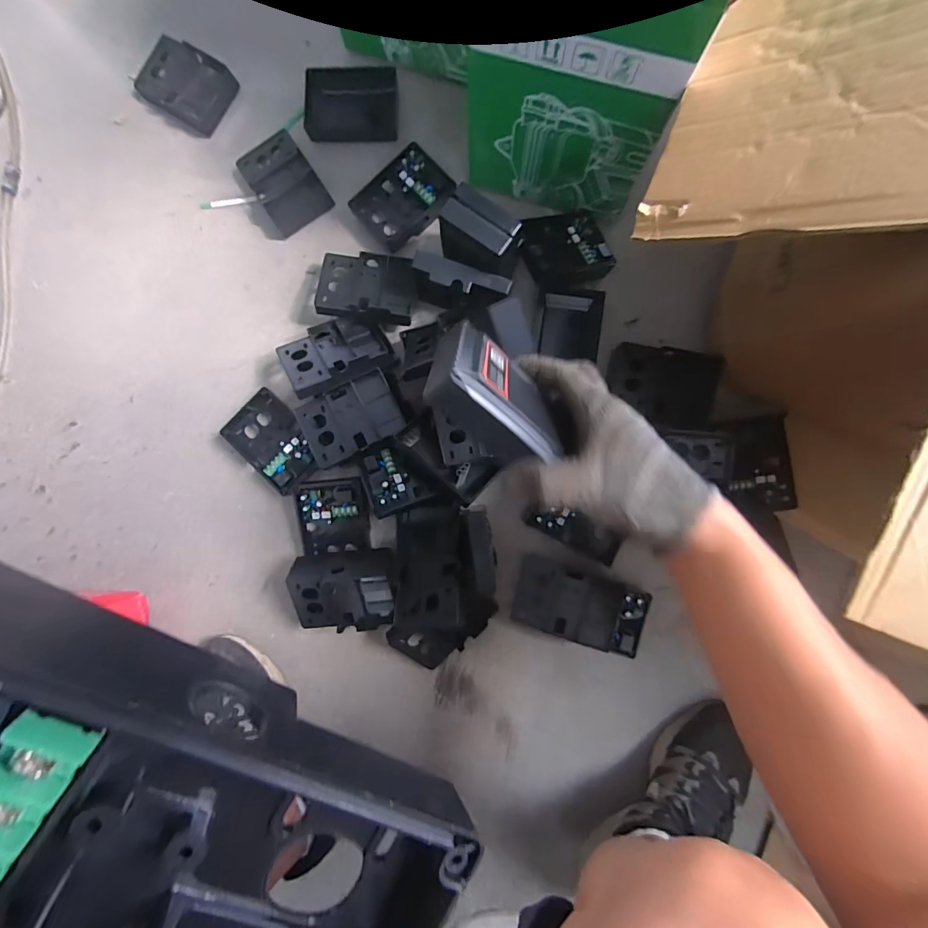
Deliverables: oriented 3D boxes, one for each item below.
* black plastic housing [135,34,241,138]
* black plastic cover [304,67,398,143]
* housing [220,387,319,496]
[{"bbox_3d":[-0.384,-0.527,0.604,0.121,0.021,0.092,31,89,1],"label":"black plastic housing"},{"bbox_3d":[-0.153,-0.497,0.592,0.123,0.027,0.096,0,89,0],"label":"black plastic cover"},{"bbox_3d":[-0.249,-0.029,0.576,0.124,0.028,0.089,41,89,1],"label":"housing"}]

